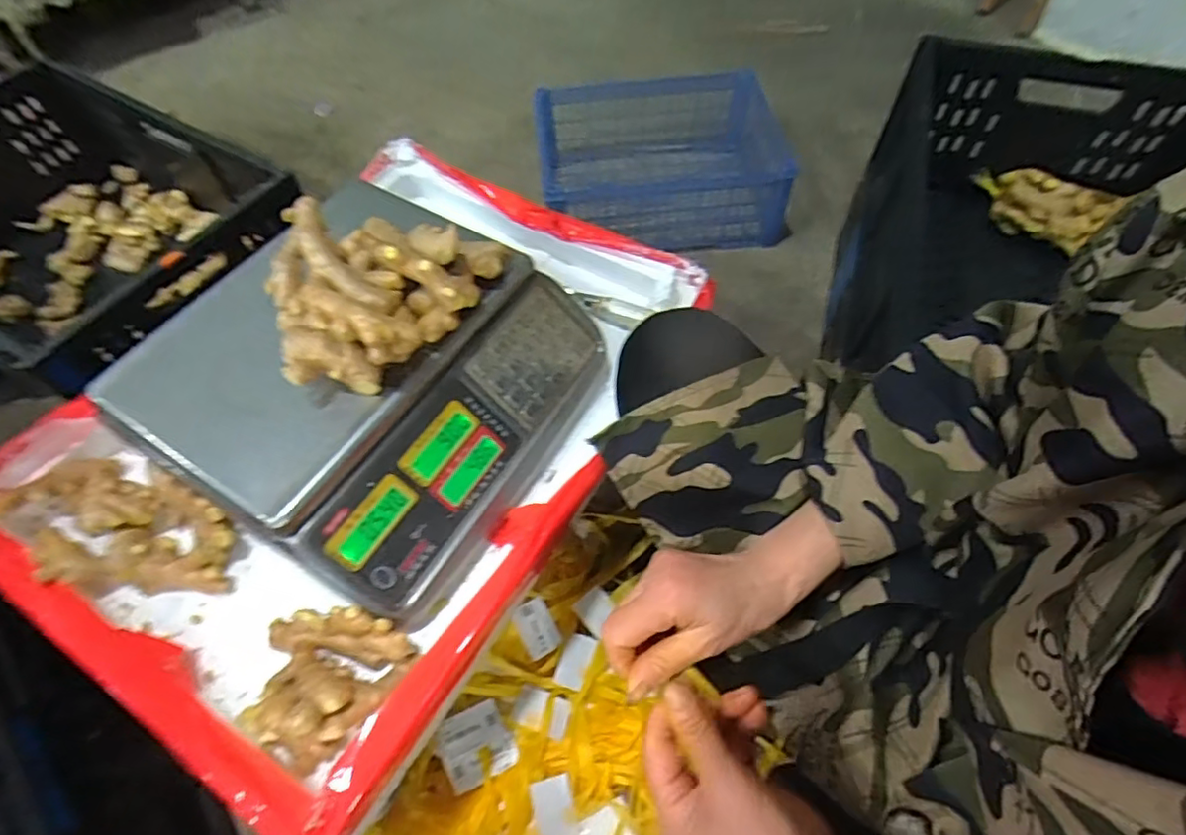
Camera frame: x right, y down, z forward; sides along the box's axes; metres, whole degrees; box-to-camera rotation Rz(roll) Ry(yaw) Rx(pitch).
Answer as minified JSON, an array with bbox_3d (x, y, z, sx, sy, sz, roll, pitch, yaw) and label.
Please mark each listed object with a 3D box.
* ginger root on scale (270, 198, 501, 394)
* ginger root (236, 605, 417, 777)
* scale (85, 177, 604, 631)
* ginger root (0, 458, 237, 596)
[{"bbox_3d":[-0.174,-0.117,0.490,0.202,0.064,0.149,-40,66,-21],"label":"ginger root on scale"},{"bbox_3d":[-0.203,0.199,0.446,0.113,0.061,0.109,0,59,1],"label":"ginger root"},{"bbox_3d":[-0.198,-0.042,0.542,0.319,0.130,0.325,26,63,16],"label":"scale"},{"bbox_3d":[-0.408,0.099,0.525,0.210,0.052,0.104,14,60,9],"label":"ginger root"}]

